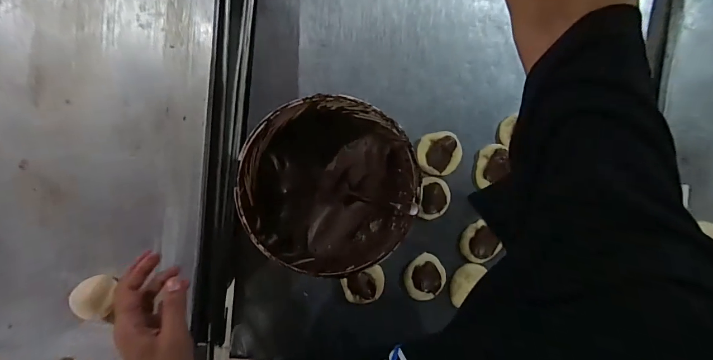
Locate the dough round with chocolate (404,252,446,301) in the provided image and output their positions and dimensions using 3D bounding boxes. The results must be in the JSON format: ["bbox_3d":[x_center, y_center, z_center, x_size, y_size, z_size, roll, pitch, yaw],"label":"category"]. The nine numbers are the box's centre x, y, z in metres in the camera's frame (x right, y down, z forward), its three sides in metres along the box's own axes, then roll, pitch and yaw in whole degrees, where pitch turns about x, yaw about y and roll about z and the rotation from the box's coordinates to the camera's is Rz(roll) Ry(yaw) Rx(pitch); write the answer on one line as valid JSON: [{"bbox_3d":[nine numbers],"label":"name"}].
[{"bbox_3d":[0.119,0.170,0.601,0.074,0.007,0.072,0,93,-6],"label":"dough round with chocolate"}]

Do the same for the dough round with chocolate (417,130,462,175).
[{"bbox_3d":[0.146,-0.045,0.588,0.076,0.022,0.073,9,92,-7],"label":"dough round with chocolate"}]

